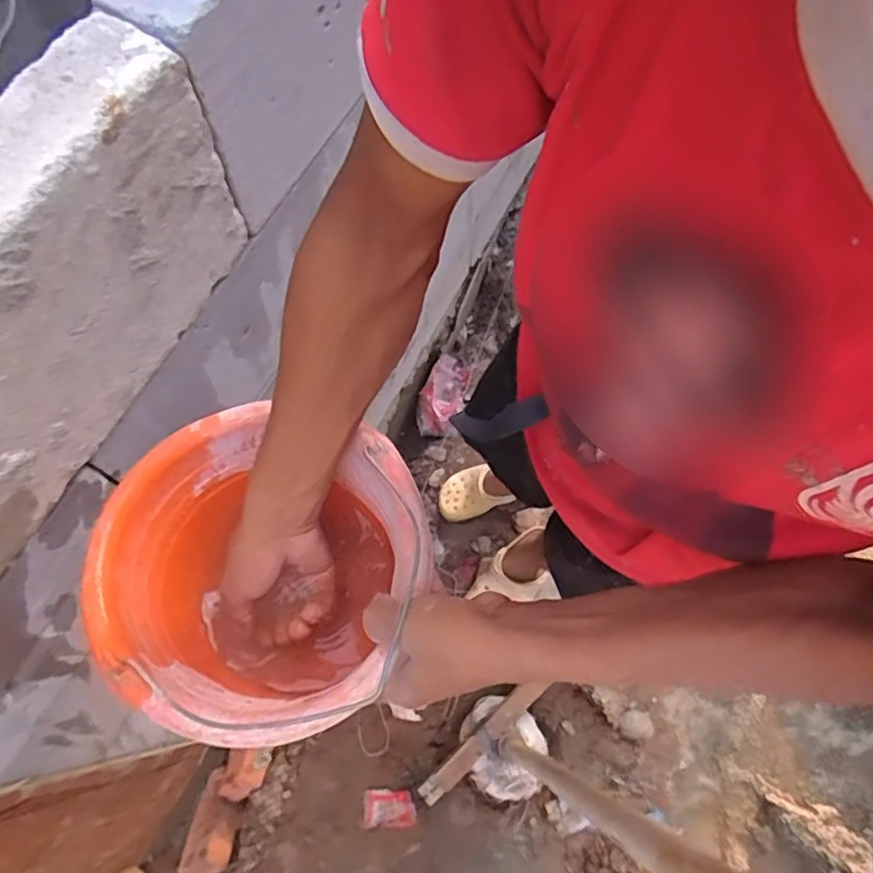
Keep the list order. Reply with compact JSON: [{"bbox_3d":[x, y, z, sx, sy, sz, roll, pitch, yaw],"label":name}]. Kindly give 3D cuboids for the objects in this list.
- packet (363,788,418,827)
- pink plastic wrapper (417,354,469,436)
[{"bbox_3d":[-0.093,0.728,1.277,0.104,0.060,0.067,-3,69,-3],"label":"packet"},{"bbox_3d":[0.015,-0.100,1.572,0.101,0.013,0.212,14,69,3],"label":"pink plastic wrapper"}]

